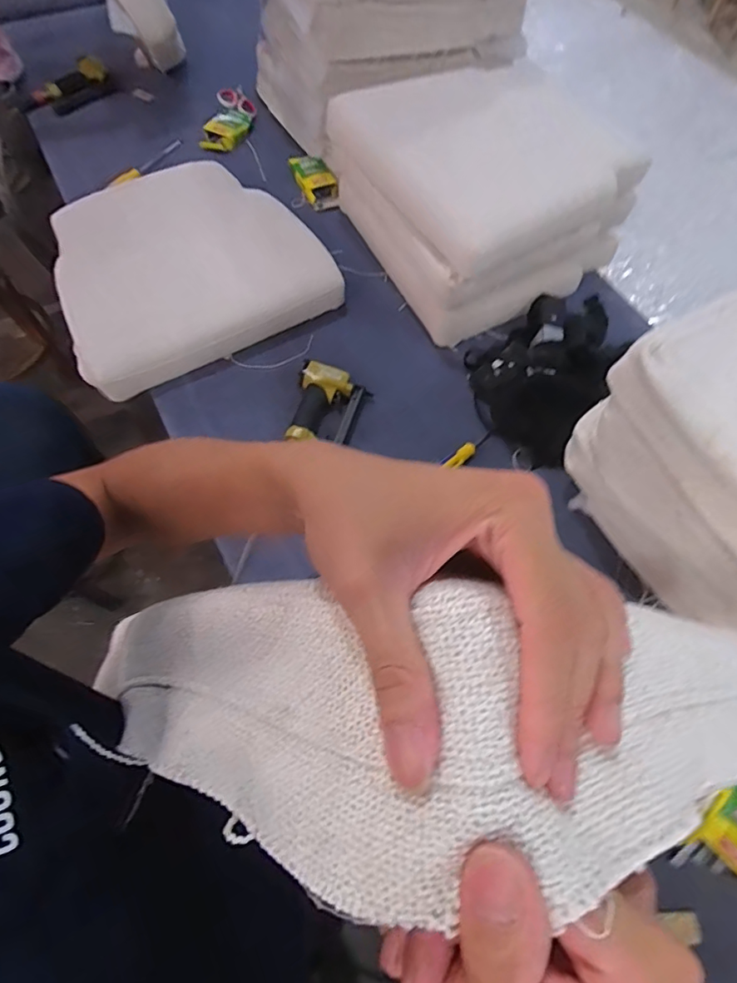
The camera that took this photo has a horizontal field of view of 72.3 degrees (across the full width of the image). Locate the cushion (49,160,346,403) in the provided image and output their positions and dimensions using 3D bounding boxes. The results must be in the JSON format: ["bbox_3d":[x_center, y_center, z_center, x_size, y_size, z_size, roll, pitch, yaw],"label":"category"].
[{"bbox_3d":[-0.387,-0.491,1.025,0.497,0.127,0.479,-27,69,-15],"label":"cushion"}]

